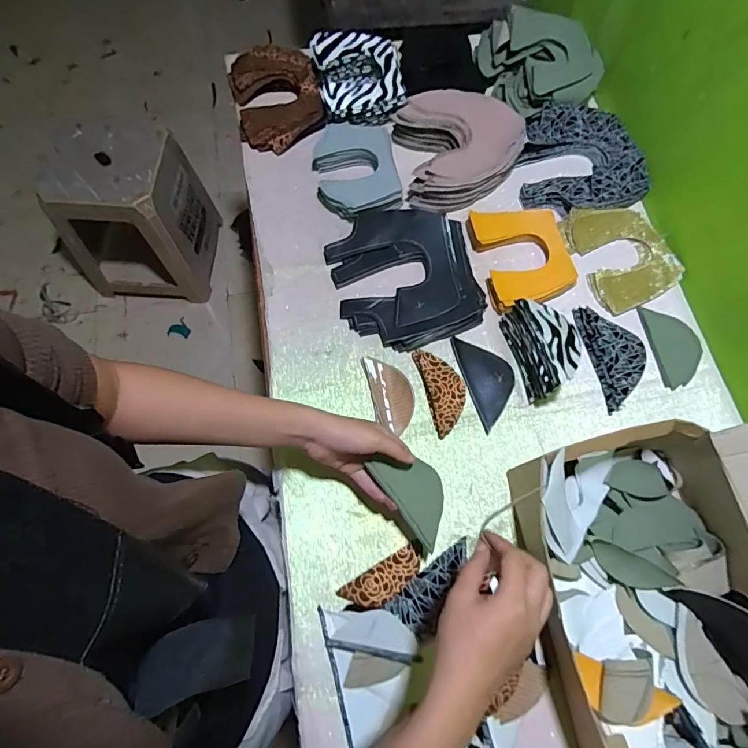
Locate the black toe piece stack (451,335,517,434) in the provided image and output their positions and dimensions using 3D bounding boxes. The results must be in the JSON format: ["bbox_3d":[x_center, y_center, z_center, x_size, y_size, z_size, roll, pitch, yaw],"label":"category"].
[{"bbox_3d":[0.151,0.004,0.601,0.063,0.008,0.128,-17,71,-8],"label":"black toe piece stack"}]

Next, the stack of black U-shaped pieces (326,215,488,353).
[{"bbox_3d":[0.041,-0.140,0.633,0.191,0.036,0.208,-13,70,-6],"label":"stack of black U-shaped pieces"}]

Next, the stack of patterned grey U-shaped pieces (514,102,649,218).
[{"bbox_3d":[0.316,-0.334,0.707,0.182,0.044,0.182,-11,70,-6],"label":"stack of patterned grey U-shaped pieces"}]

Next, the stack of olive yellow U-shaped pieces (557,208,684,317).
[{"bbox_3d":[0.361,-0.180,0.666,0.136,0.017,0.163,-24,72,-10],"label":"stack of olive yellow U-shaped pieces"}]

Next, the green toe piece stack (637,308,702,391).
[{"bbox_3d":[0.415,-0.039,0.629,0.064,0.011,0.115,-7,70,-4],"label":"green toe piece stack"}]

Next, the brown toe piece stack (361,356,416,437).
[{"bbox_3d":[0.022,0.025,0.588,0.053,0.011,0.102,-12,70,-6],"label":"brown toe piece stack"}]

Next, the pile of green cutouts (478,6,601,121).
[{"bbox_3d":[0.271,-0.512,0.734,0.161,0.072,0.170,-15,71,-7],"label":"pile of green cutouts"}]

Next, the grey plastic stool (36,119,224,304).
[{"bbox_3d":[-0.698,-0.447,1.304,0.400,0.405,0.314,3,71,-2],"label":"grey plastic stool"}]

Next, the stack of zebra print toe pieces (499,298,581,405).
[{"bbox_3d":[0.217,-0.035,0.578,0.056,0.067,0.118,-14,71,-7],"label":"stack of zebra print toe pieces"}]

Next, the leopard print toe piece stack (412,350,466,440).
[{"bbox_3d":[0.091,0.020,0.591,0.049,0.015,0.113,-14,71,-7],"label":"leopard print toe piece stack"}]

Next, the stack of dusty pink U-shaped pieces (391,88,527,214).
[{"bbox_3d":[0.132,-0.348,0.695,0.182,0.056,0.177,-9,70,-5],"label":"stack of dusty pink U-shaped pieces"}]

